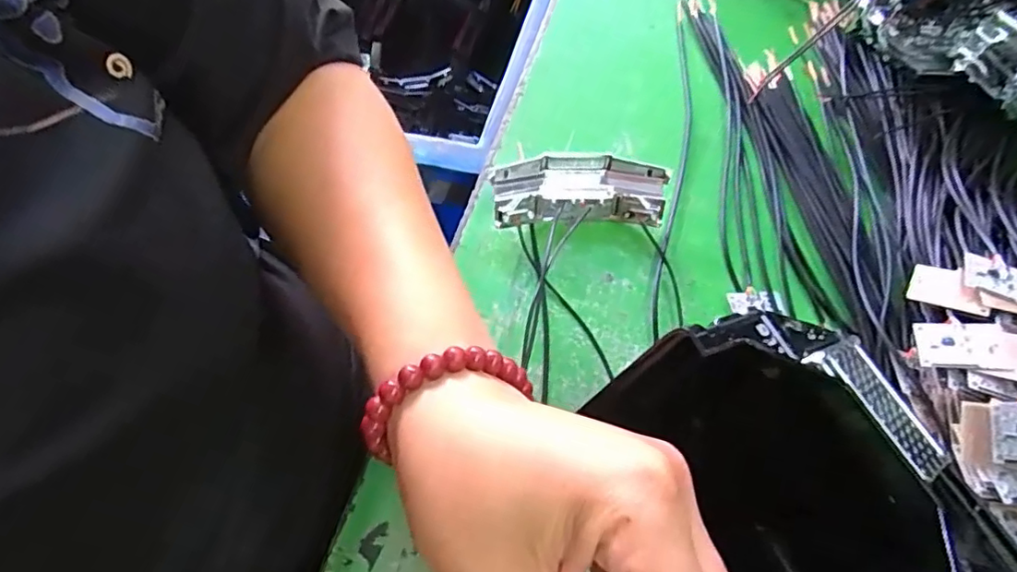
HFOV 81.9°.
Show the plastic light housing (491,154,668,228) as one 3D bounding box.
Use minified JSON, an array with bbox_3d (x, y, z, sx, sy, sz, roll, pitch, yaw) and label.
[{"bbox_3d":[0.040,-0.053,0.335,0.096,0.027,0.036,-2,61,-2],"label":"plastic light housing"}]

